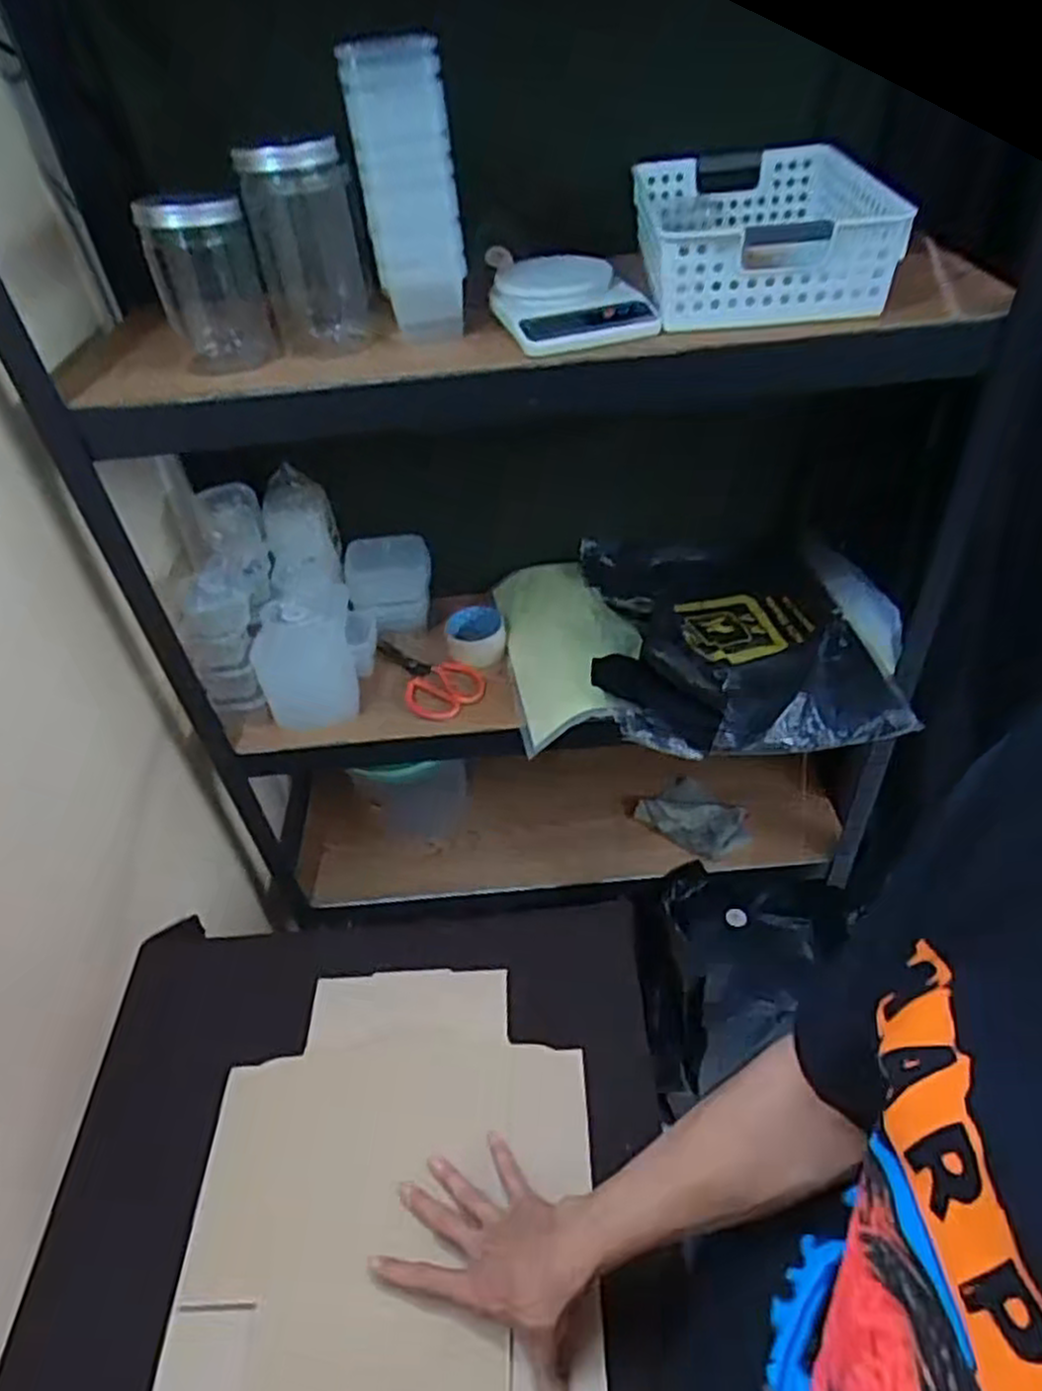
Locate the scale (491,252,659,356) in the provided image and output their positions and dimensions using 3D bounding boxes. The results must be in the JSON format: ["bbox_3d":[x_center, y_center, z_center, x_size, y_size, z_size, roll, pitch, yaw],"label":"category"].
[{"bbox_3d":[0.044,-0.371,0.729,0.124,0.040,0.160,-14,43,-9],"label":"scale"}]

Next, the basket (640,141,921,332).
[{"bbox_3d":[0.225,-0.452,0.762,0.220,0.085,0.302,3,43,8],"label":"basket"}]

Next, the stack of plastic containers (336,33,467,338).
[{"bbox_3d":[-0.097,-0.433,0.688,0.088,0.214,0.079,-7,42,-3],"label":"stack of plastic containers"}]

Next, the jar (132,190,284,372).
[{"bbox_3d":[-0.283,-0.373,0.718,0.093,0.147,0.076,-18,44,-14],"label":"jar"}]

